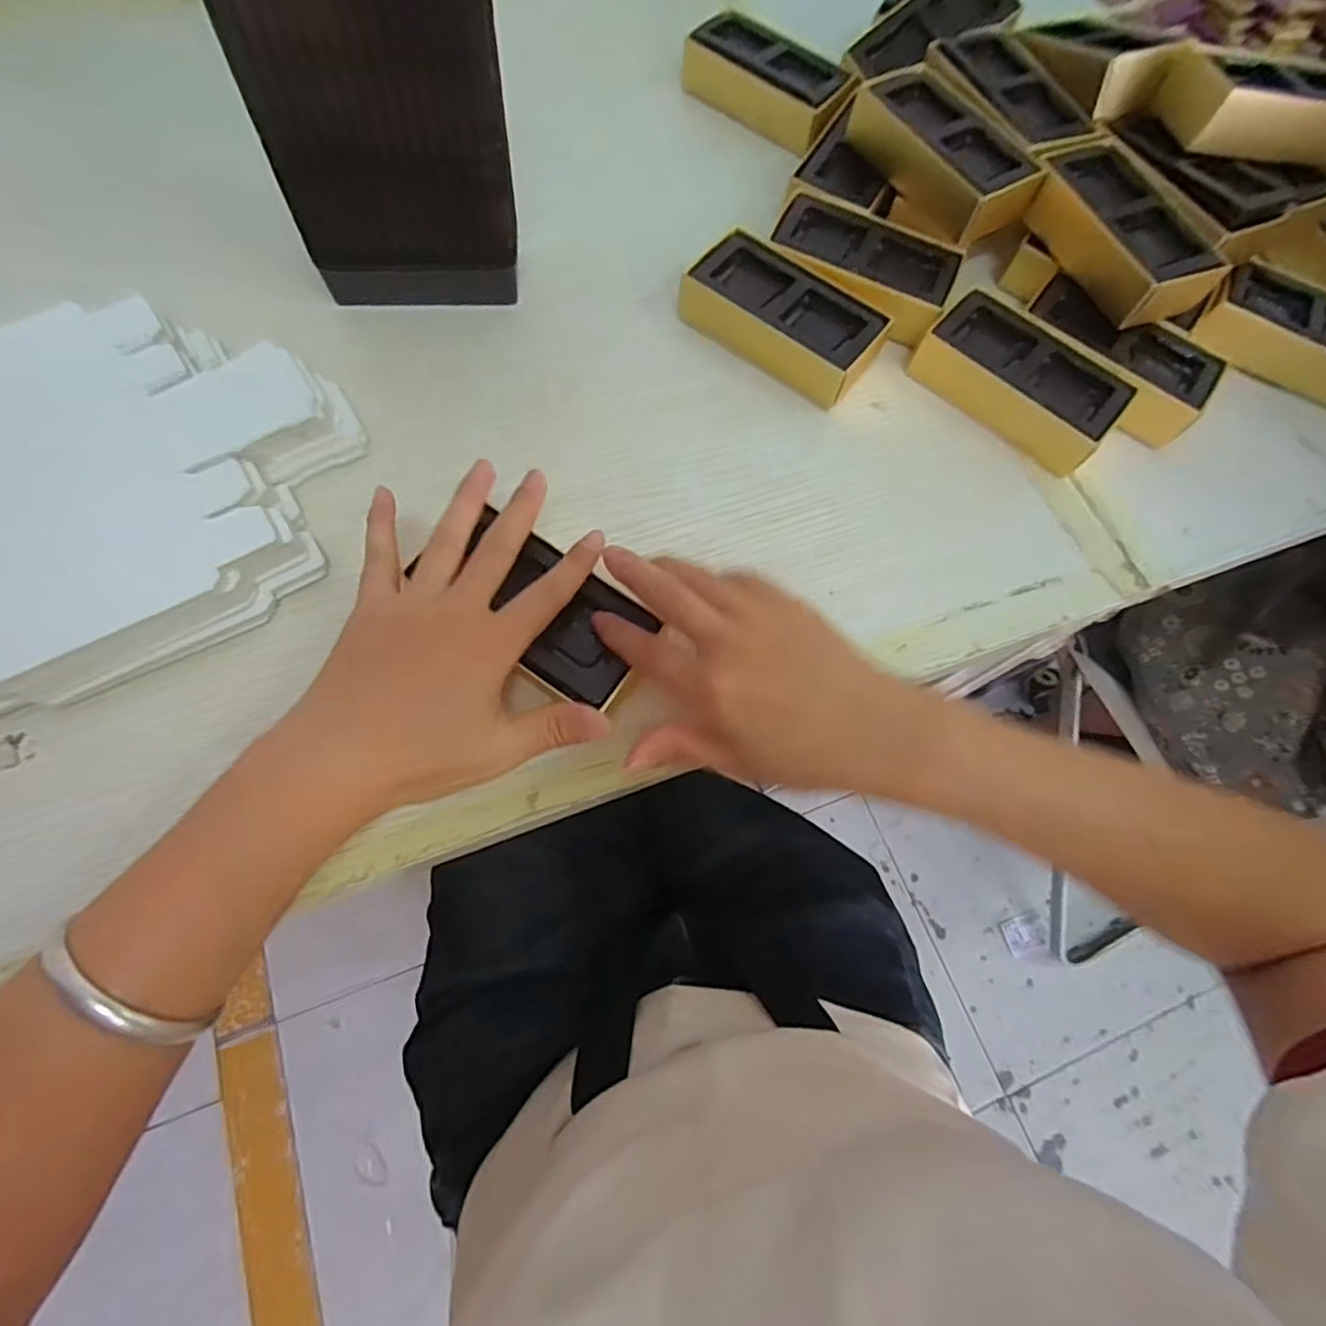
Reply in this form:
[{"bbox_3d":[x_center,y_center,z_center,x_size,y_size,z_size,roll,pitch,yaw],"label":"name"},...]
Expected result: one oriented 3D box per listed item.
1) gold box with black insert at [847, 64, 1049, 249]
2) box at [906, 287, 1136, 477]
[{"bbox_3d":[0.171,-0.317,0.401,0.060,0.036,0.121,-32,75,-15],"label":"gold box with black insert"},{"bbox_3d":[0.210,-0.167,0.379,0.112,0.028,0.059,44,73,12],"label":"box"}]

